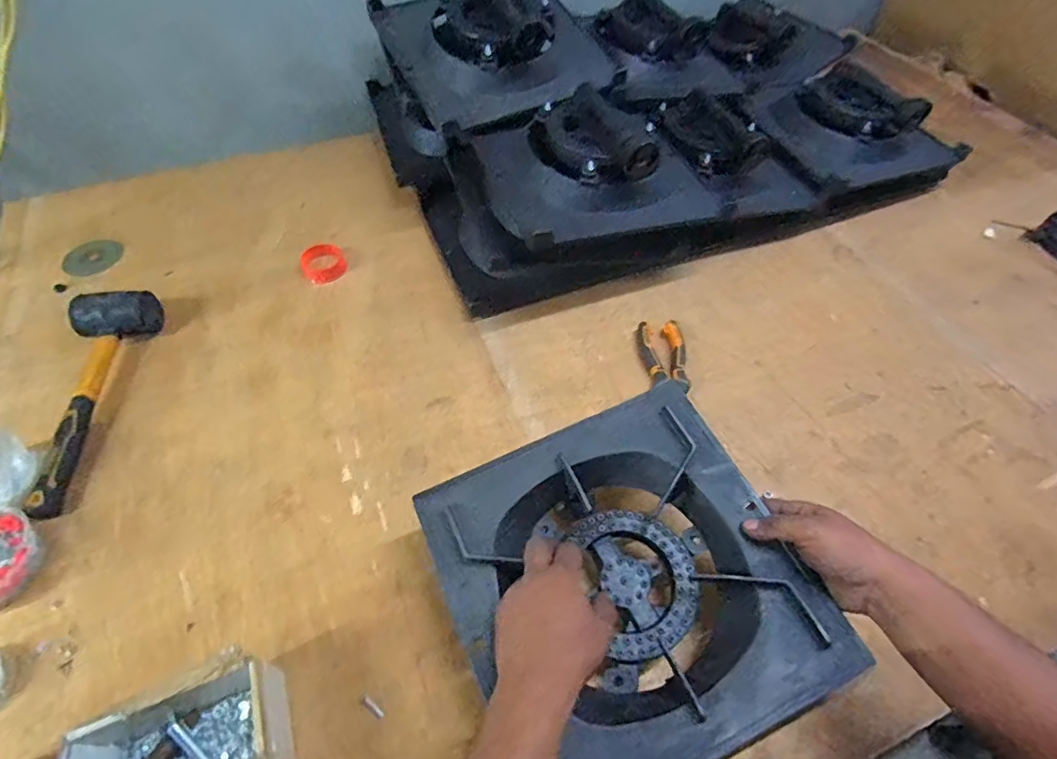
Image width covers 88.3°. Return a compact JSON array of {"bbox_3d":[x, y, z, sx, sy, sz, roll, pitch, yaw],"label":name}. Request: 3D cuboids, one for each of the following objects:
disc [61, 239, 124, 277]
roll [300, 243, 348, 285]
[{"bbox_3d":[-0.717,-0.204,0.897,0.088,0.006,0.088,0,53,0],"label":"disc"},{"bbox_3d":[-0.324,-0.185,0.865,0.064,0.017,0.074,-26,58,-18],"label":"roll"}]

